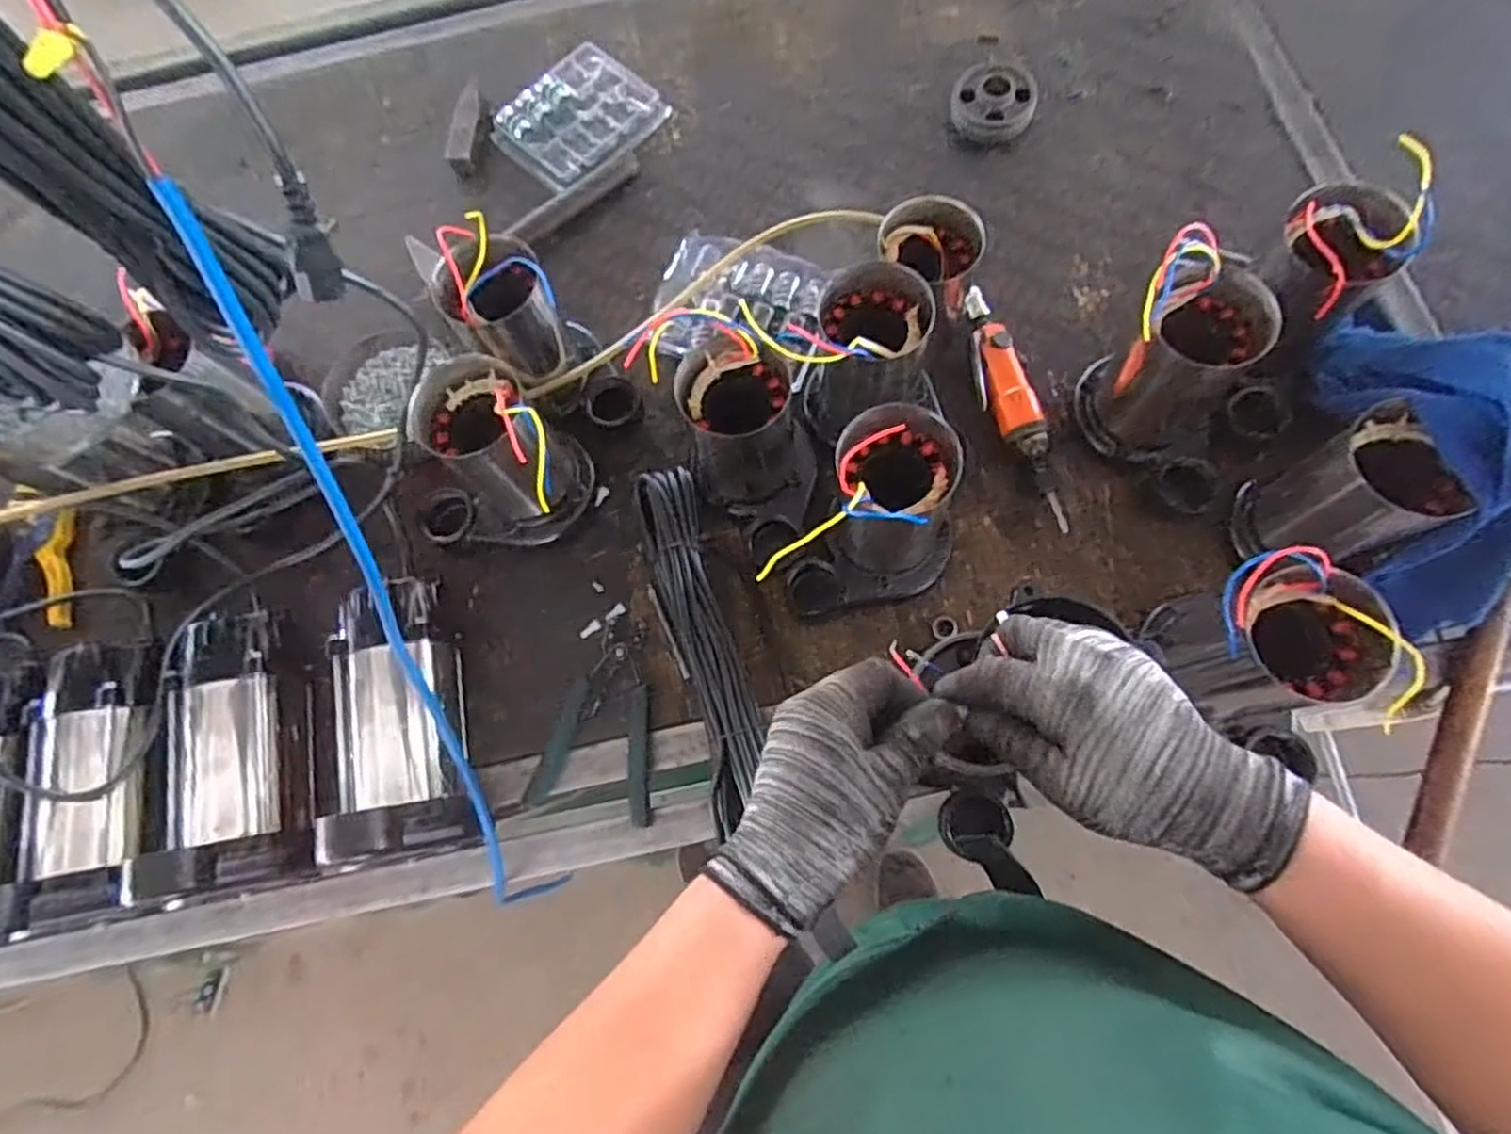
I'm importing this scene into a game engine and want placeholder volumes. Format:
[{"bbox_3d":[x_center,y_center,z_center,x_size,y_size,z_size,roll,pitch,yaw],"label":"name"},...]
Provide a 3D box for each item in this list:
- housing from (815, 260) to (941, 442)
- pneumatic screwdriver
[{"bbox_3d":[0.105,-0.184,0.669,0.121,0.155,0.100,-39,74,-7],"label":"housing"},{"bbox_3d":[0.250,-0.158,0.733,0.050,0.036,0.262,-15,73,0],"label":"pneumatic screwdriver"}]

